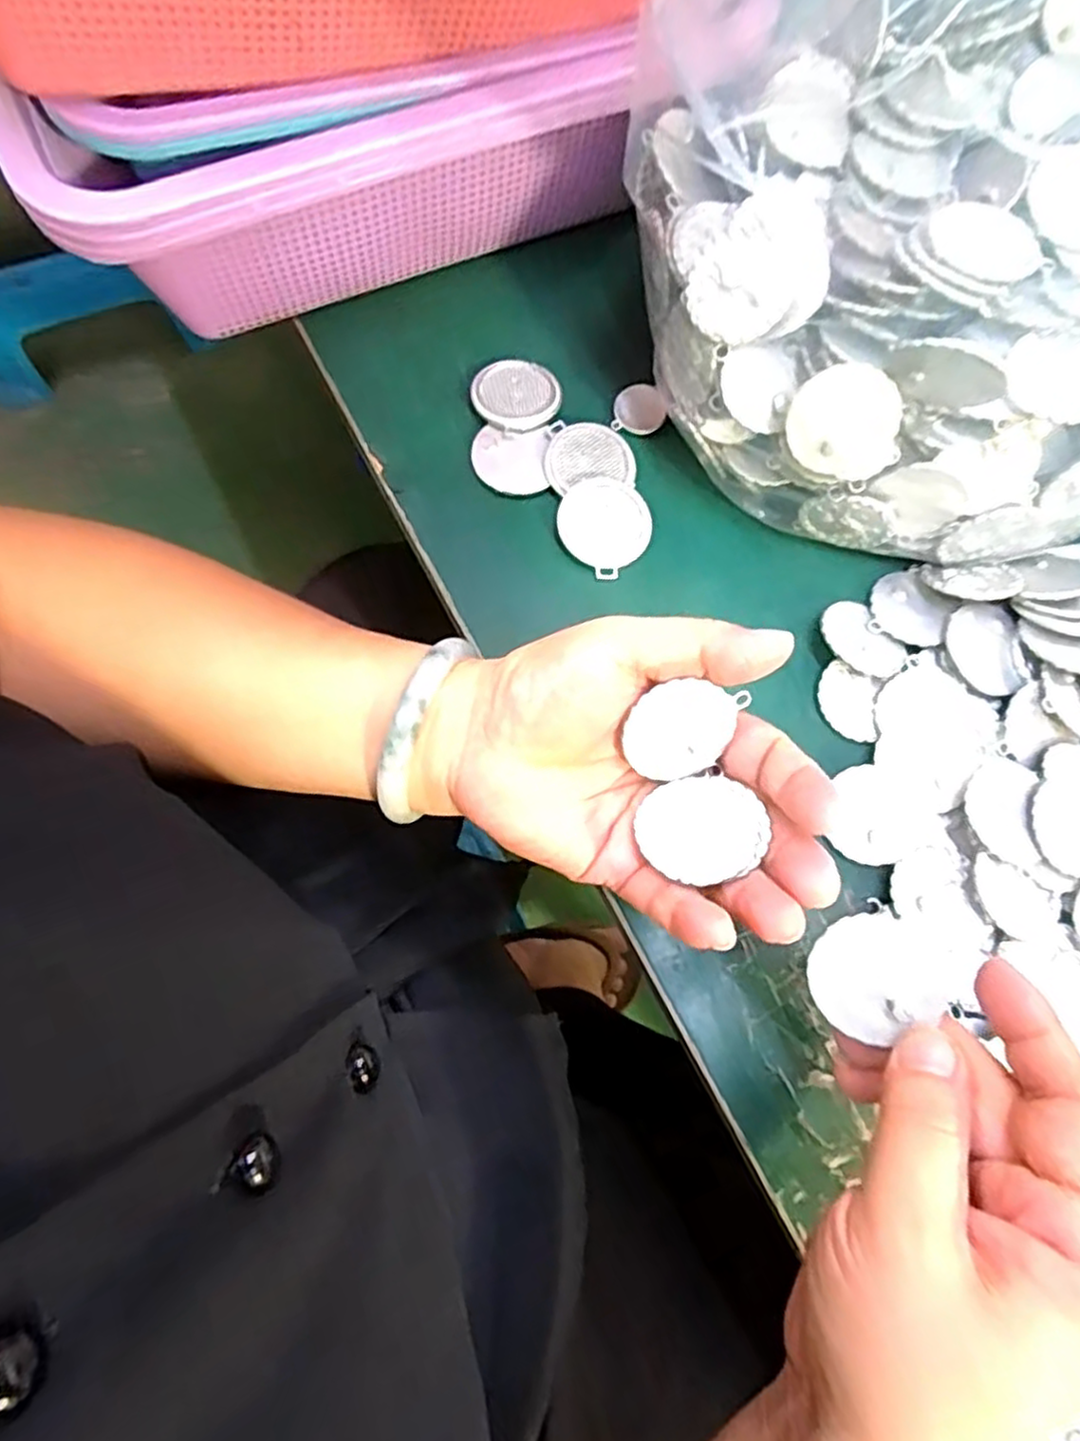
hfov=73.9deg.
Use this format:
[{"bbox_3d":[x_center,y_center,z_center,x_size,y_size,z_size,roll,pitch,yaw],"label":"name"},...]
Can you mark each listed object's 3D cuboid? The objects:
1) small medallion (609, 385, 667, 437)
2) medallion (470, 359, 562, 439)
[{"bbox_3d":[0.046,-0.142,0.328,0.022,0.005,0.023,1,75,-3],"label":"small medallion"},{"bbox_3d":[-0.011,-0.149,0.326,0.038,0.004,0.039,1,75,-3],"label":"medallion"}]

